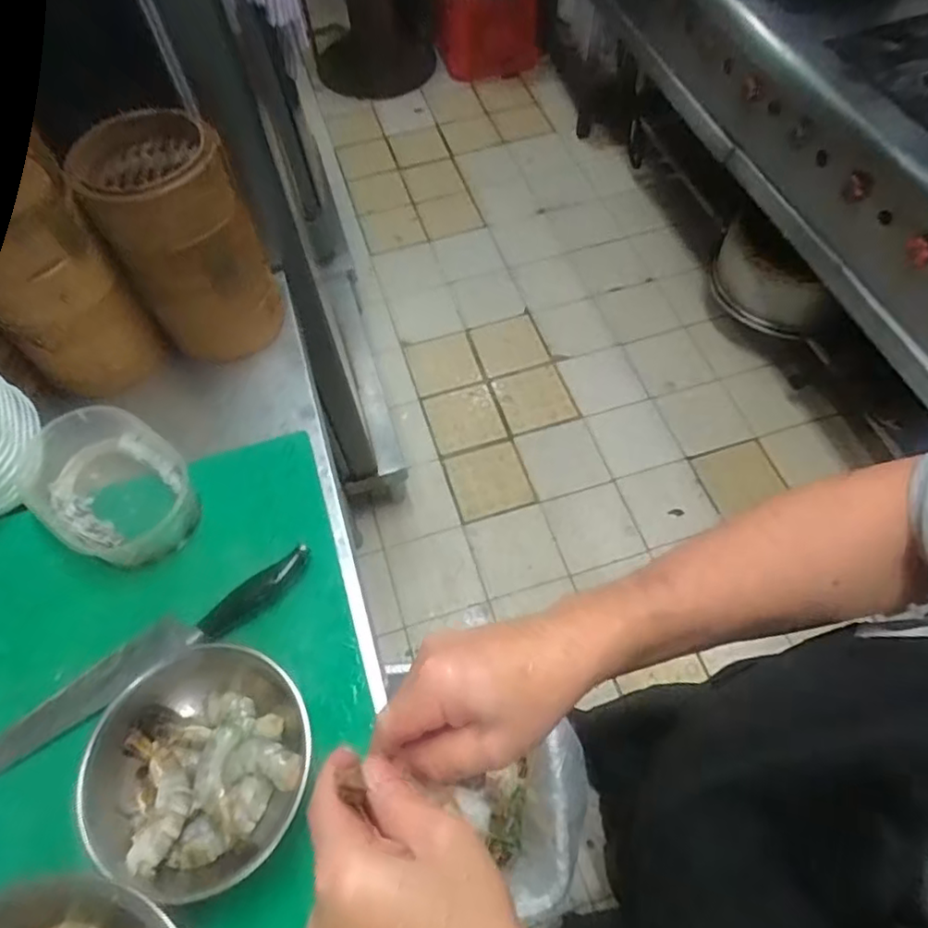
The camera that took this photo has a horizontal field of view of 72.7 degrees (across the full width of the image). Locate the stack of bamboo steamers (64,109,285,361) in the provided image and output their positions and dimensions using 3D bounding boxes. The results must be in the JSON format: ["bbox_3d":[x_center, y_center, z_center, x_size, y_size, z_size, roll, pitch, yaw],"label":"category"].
[{"bbox_3d":[-0.307,-0.238,0.700,0.144,0.229,0.129,-31,63,-14],"label":"stack of bamboo steamers"}]

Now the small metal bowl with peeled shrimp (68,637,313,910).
[{"bbox_3d":[-0.215,0.243,0.493,0.173,0.080,0.157,-25,62,-11],"label":"small metal bowl with peeled shrimp"}]

